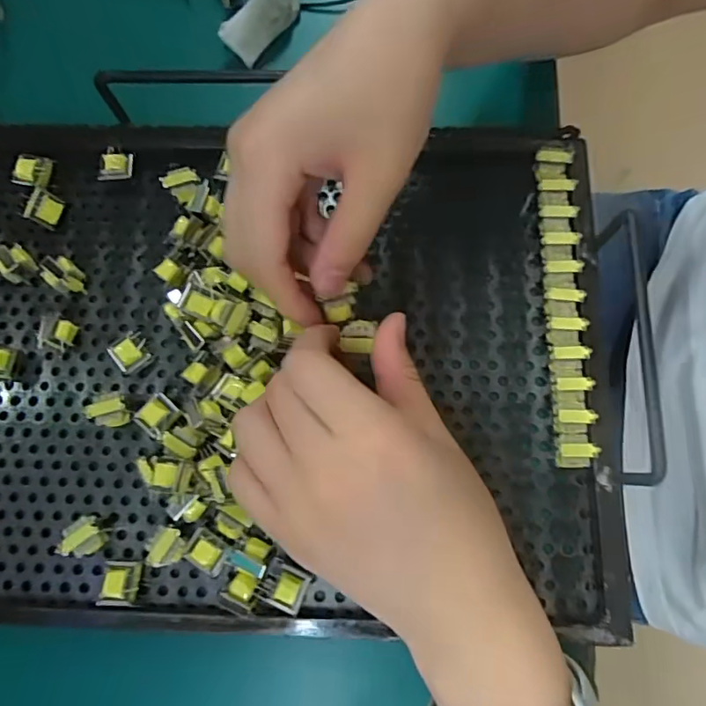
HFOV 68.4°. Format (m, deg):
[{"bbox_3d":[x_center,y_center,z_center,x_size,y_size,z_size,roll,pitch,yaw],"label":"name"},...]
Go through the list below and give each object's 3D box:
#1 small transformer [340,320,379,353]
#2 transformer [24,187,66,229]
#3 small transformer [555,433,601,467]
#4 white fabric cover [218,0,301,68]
[{"bbox_3d":[0.002,-0.008,0.237,0.015,0.008,0.016,7,75,3],"label":"small transformer"},{"bbox_3d":[-0.181,-0.084,0.308,0.014,0.020,0.018,15,76,5],"label":"transformer"},{"bbox_3d":[0.114,0.051,0.269,0.019,0.018,0.017,-5,75,0],"label":"small transformer"},{"bbox_3d":[-0.057,-0.218,0.342,0.024,0.026,0.059,41,80,11],"label":"white fabric cover"}]

